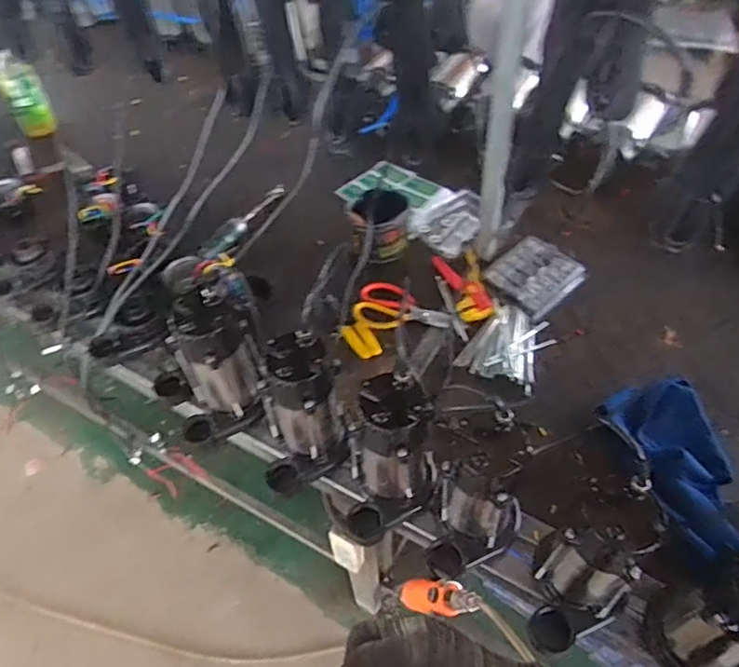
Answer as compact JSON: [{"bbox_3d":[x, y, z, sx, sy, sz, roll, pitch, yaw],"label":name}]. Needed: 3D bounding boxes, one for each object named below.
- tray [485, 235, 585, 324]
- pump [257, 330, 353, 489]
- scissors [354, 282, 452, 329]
[{"bbox_3d":[0.327,-0.121,1.151,0.147,0.031,0.151,-33,57,-21],"label":"tray"},{"bbox_3d":[-0.095,0.124,0.848,0.118,0.238,0.135,-8,52,-3],"label":"pump"},{"bbox_3d":[0.062,-0.041,1.105,0.187,0.018,0.110,16,55,15],"label":"scissors"}]

